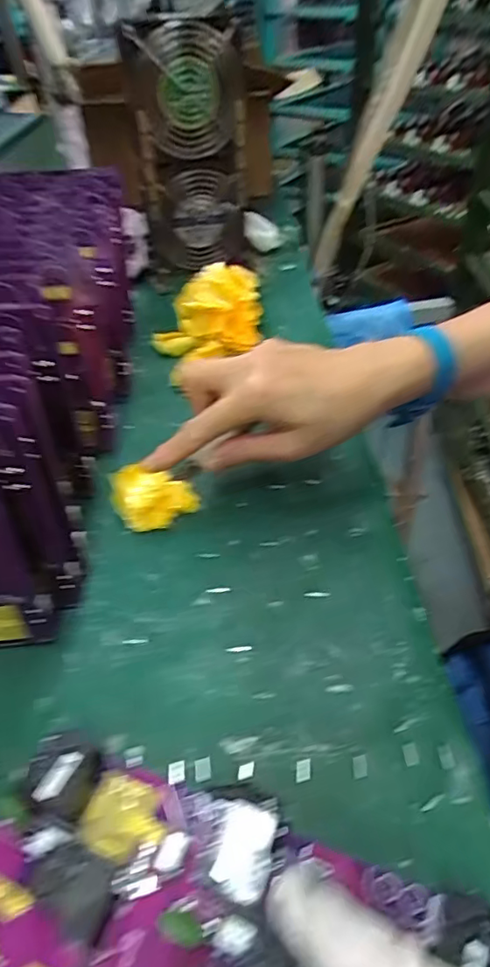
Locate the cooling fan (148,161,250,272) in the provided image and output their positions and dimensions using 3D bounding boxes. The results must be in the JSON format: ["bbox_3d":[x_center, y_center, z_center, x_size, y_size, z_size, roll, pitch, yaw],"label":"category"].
[{"bbox_3d":[-0.054,-0.315,0.646,0.112,0.119,0.029,-16,45,-13],"label":"cooling fan"}]

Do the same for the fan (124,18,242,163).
[{"bbox_3d":[-0.057,-0.399,0.550,0.113,0.112,0.038,-28,54,-24],"label":"fan"}]

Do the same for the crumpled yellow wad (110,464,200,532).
[{"bbox_3d":[-0.061,0.008,0.366,0.054,0.027,0.036,-12,43,-8],"label":"crumpled yellow wad"}]

